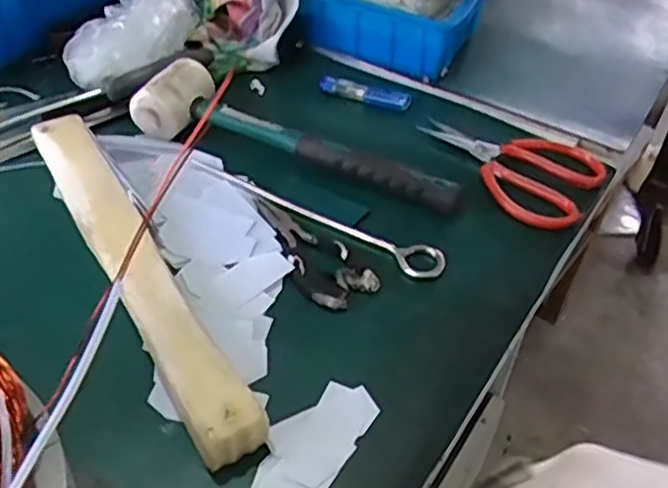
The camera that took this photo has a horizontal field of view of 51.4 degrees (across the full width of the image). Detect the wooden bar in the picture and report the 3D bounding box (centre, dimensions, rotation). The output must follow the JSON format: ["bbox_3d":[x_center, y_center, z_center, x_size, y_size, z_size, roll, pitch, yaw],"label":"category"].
[{"bbox_3d":[-0.135,0.011,0.477,0.045,0.038,0.321,-22,49,-24],"label":"wooden bar"}]

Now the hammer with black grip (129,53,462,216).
[{"bbox_3d":[-0.027,-0.096,0.574,0.284,0.047,0.067,15,45,12],"label":"hammer with black grip"}]

